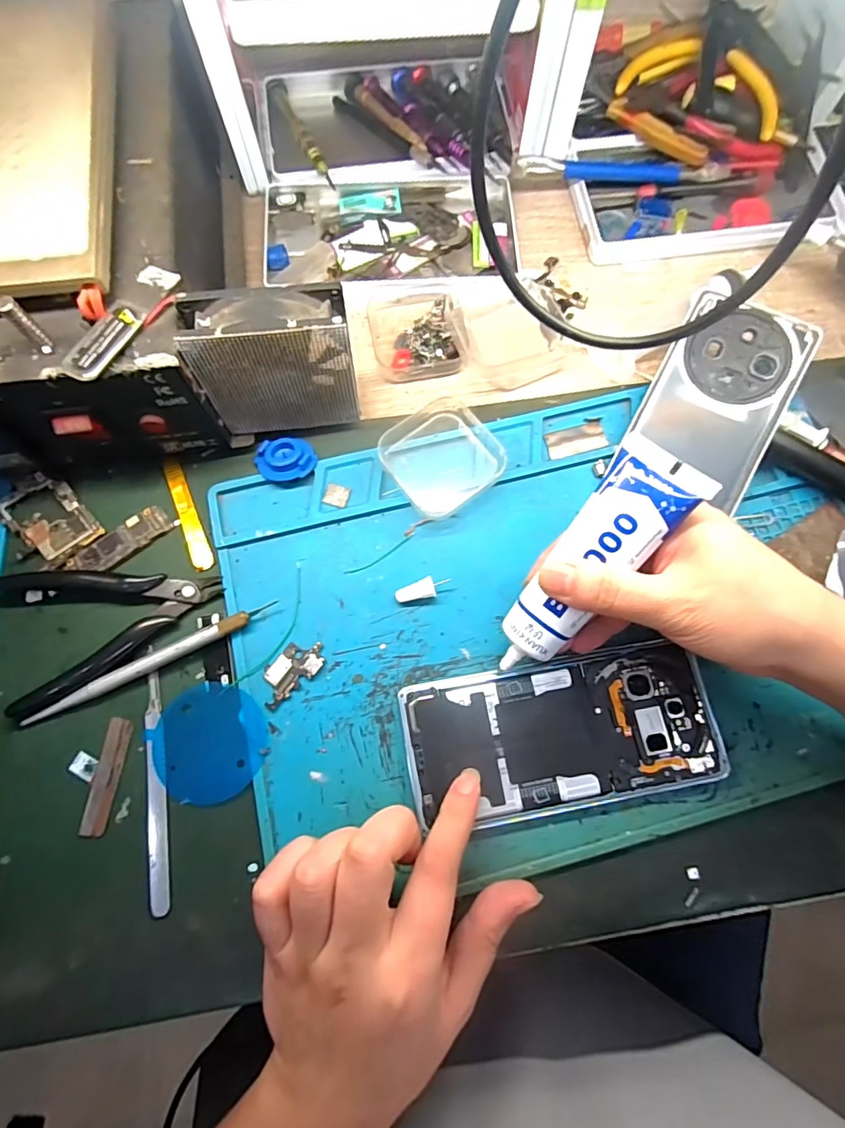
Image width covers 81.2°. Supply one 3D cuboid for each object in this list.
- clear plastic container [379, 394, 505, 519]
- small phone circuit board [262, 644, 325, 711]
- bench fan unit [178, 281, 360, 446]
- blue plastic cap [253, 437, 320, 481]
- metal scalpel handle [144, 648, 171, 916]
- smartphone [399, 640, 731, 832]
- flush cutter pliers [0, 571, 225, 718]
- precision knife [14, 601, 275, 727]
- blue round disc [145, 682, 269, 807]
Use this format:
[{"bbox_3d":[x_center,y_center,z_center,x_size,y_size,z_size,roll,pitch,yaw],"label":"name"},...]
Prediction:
[{"bbox_3d":[0.012,-0.066,0.301,0.065,0.014,0.064,-36,78,-9],"label":"clear plastic container"},{"bbox_3d":[-0.073,0.058,0.271,0.041,0.004,0.022,-41,79,-10],"label":"small phone circuit board"},{"bbox_3d":[-0.079,-0.107,0.273,0.080,0.087,0.030,-13,75,-4],"label":"bench fan unit"},{"bbox_3d":[-0.083,-0.064,0.301,0.035,0.008,0.029,-5,75,-1],"label":"blue plastic cap"},{"bbox_3d":[-0.140,0.110,0.257,0.011,0.004,0.129,-10,75,-3],"label":"metal scalpel handle"},{"bbox_3d":[0.073,0.088,0.260,0.161,0.004,0.076,-6,75,-2],"label":"smartphone"},{"bbox_3d":[-0.175,0.028,0.277,0.117,0.007,0.075,-18,76,-5],"label":"flush cutter pliers"},{"bbox_3d":[-0.149,0.053,0.270,0.138,0.008,0.009,-25,76,-7],"label":"precision knife"},{"bbox_3d":[-0.113,0.095,0.262,0.059,0.004,0.059,0,75,0],"label":"blue round disc"}]

